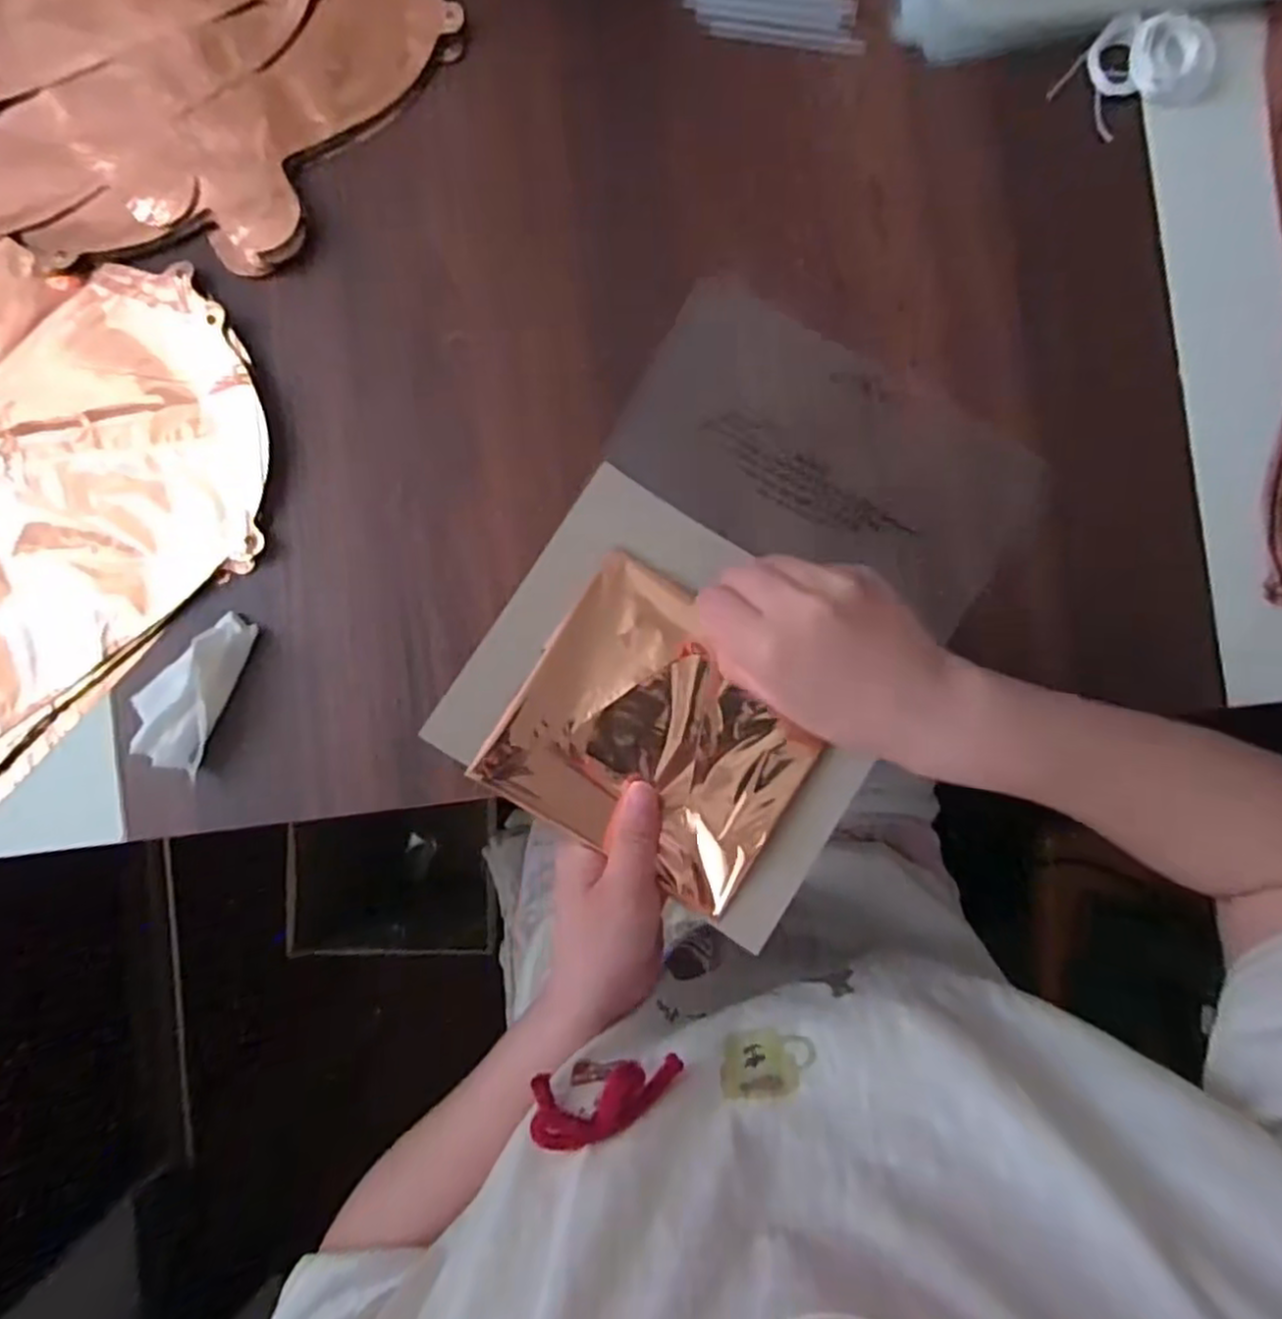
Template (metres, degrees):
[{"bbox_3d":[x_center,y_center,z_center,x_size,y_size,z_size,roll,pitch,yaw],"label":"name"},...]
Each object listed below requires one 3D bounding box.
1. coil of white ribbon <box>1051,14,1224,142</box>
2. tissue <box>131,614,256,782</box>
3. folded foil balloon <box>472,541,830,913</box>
[{"bbox_3d":[0.251,-0.295,0.359,0.060,0.015,0.055,0,90,0],"label":"coil of white ribbon"},{"bbox_3d":[-0.226,0.012,0.351,0.042,0.023,0.079,22,90,0],"label":"tissue"},{"bbox_3d":[0.010,0.036,0.346,0.137,0.018,0.125,32,90,0],"label":"folded foil balloon"}]

